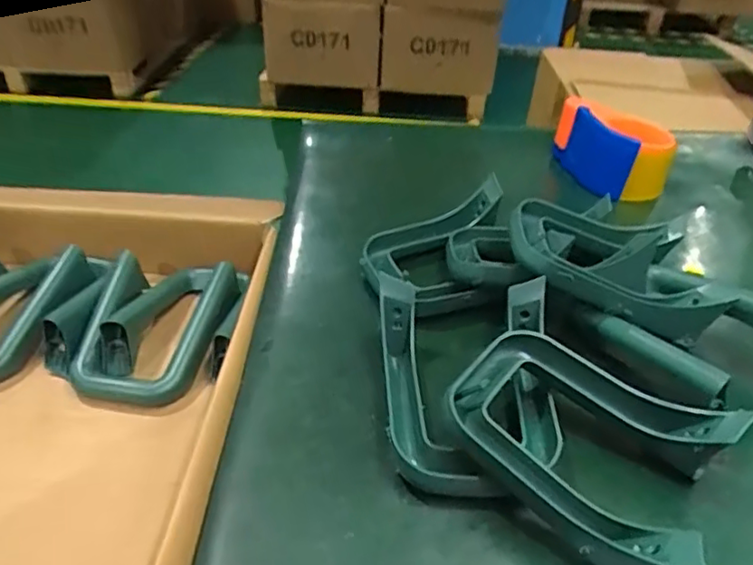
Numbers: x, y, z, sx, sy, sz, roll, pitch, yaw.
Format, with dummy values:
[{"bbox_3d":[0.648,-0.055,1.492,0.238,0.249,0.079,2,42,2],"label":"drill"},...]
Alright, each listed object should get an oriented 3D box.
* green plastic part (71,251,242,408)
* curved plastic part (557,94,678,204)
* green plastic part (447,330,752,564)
[{"bbox_3d":[-0.198,0.032,0.569,0.133,0.081,0.160,7,37,6],"label":"green plastic part"},{"bbox_3d":[0.278,-0.158,0.720,0.093,0.083,0.124,-4,37,-7],"label":"curved plastic part"},{"bbox_3d":[0.132,0.103,0.386,0.131,0.057,0.168,-29,46,-34],"label":"green plastic part"}]

